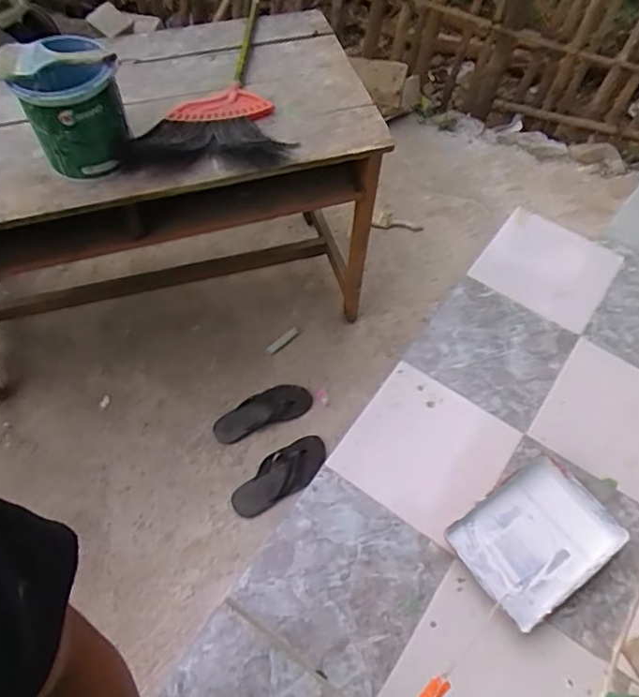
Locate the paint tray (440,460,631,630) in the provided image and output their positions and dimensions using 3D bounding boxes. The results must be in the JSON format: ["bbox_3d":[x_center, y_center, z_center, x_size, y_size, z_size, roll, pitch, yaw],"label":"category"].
[{"bbox_3d":[0.528,0.462,1.354,0.373,0.077,0.278,-31,66,-19],"label":"paint tray"}]

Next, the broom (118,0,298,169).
[{"bbox_3d":[-0.268,-0.588,1.232,0.345,0.057,0.534,-9,61,-8],"label":"broom"}]

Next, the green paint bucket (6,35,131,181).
[{"bbox_3d":[-0.454,-0.442,1.030,0.167,0.196,0.153,1,60,-2],"label":"green paint bucket"}]

